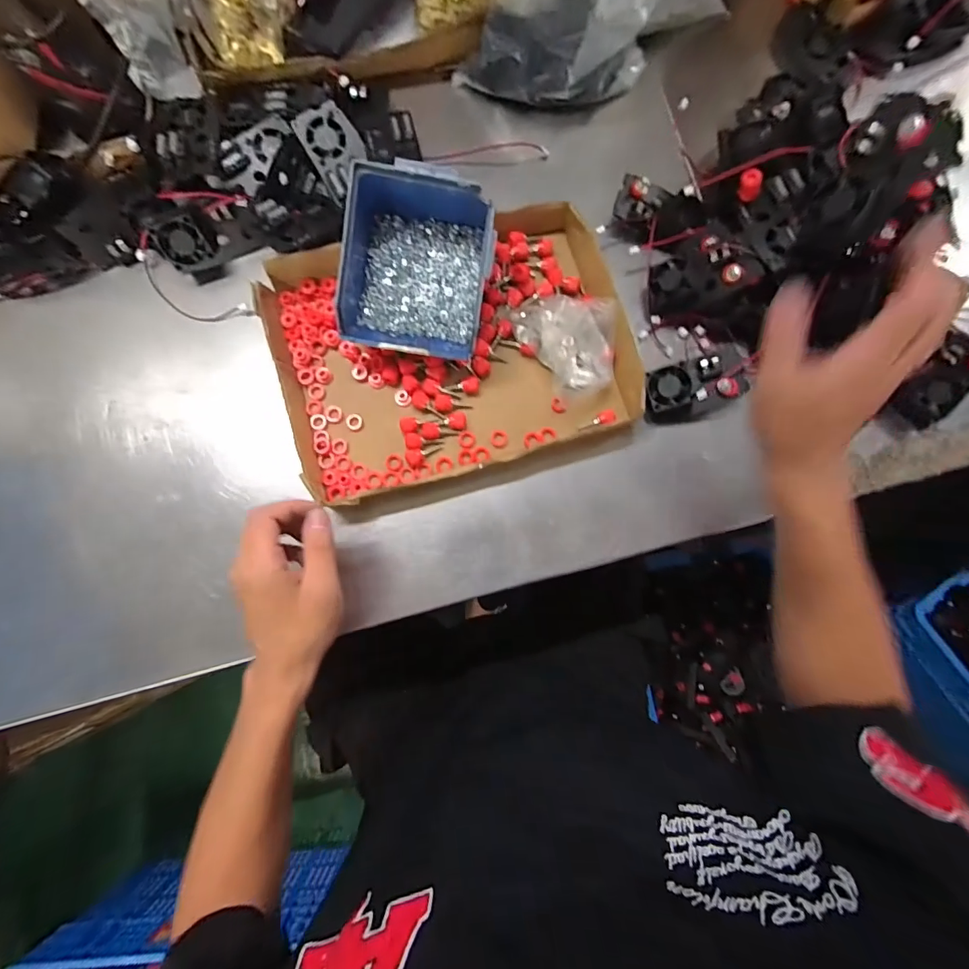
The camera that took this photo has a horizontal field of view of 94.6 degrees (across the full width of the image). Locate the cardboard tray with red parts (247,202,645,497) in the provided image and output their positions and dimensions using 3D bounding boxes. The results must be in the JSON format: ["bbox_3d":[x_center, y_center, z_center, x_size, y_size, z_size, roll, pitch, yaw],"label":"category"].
[{"bbox_3d":[-0.028,-0.131,0.428,0.319,0.032,0.245,-16,85,-3],"label":"cardboard tray with red parts"}]

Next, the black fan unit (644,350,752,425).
[{"bbox_3d":[0.204,-0.093,0.431,0.094,0.023,0.055,-17,85,-3],"label":"black fan unit"}]

